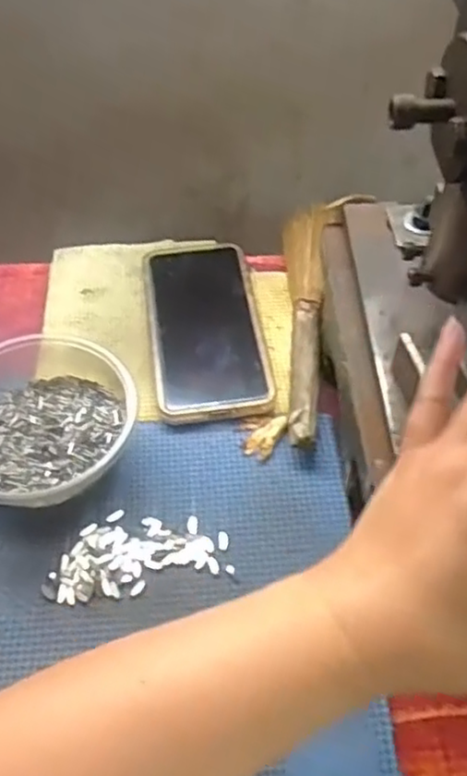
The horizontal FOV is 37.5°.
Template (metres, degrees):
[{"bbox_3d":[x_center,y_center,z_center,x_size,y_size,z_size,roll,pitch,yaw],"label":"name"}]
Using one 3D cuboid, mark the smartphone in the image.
[{"bbox_3d":[-0.021,-0.046,0.480,0.073,0.007,0.155,-5,53,-5],"label":"smartphone"}]

